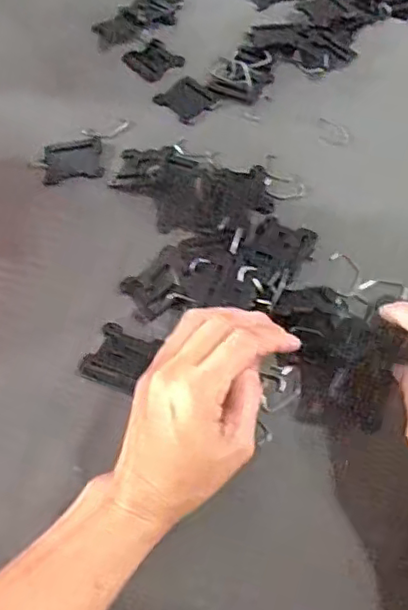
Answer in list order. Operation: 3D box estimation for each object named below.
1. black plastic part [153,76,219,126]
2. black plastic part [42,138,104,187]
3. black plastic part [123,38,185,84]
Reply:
[{"bbox_3d":[-0.014,-0.186,0.553,0.042,0.004,0.050,-38,62,-19],"label":"black plastic part"},{"bbox_3d":[-0.111,-0.123,0.518,0.047,0.004,0.053,-9,56,-1],"label":"black plastic part"},{"bbox_3d":[-0.048,-0.236,0.589,0.049,0.004,0.055,-37,61,-18],"label":"black plastic part"}]

